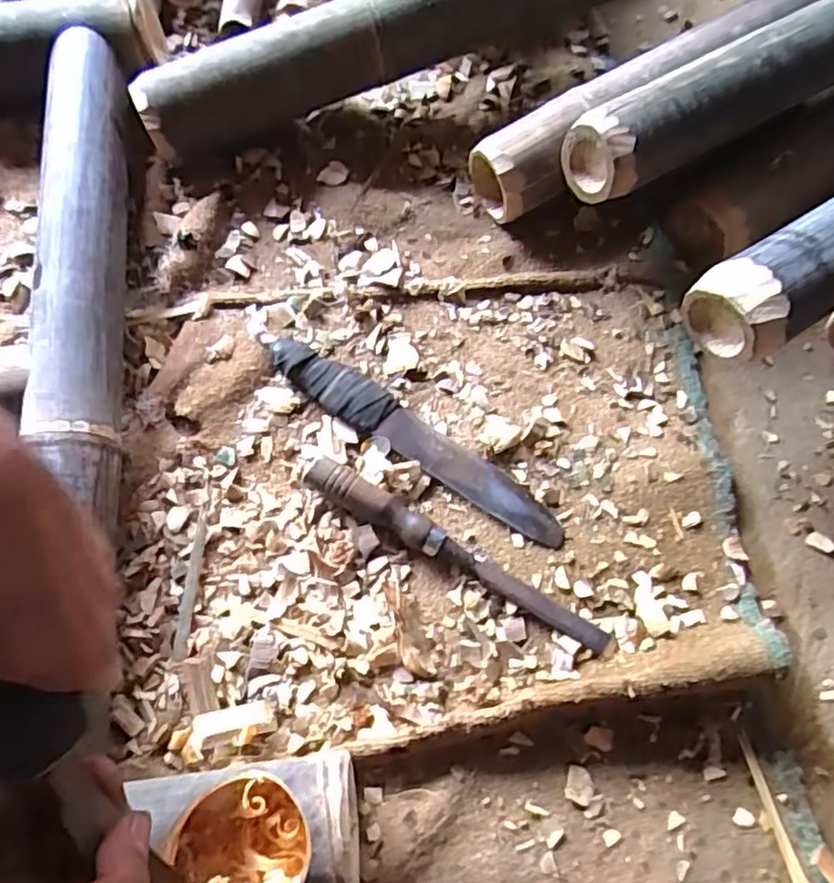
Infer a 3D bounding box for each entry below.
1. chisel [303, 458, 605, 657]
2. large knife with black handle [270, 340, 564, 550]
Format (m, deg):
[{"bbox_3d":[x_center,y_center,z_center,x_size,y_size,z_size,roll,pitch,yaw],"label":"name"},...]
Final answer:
[{"bbox_3d":[0.028,0.079,0.463,0.235,0.026,0.022,30,72,10],"label":"chisel"},{"bbox_3d":[-0.002,-0.002,0.495,0.254,0.021,0.035,32,73,11],"label":"large knife with black handle"}]

